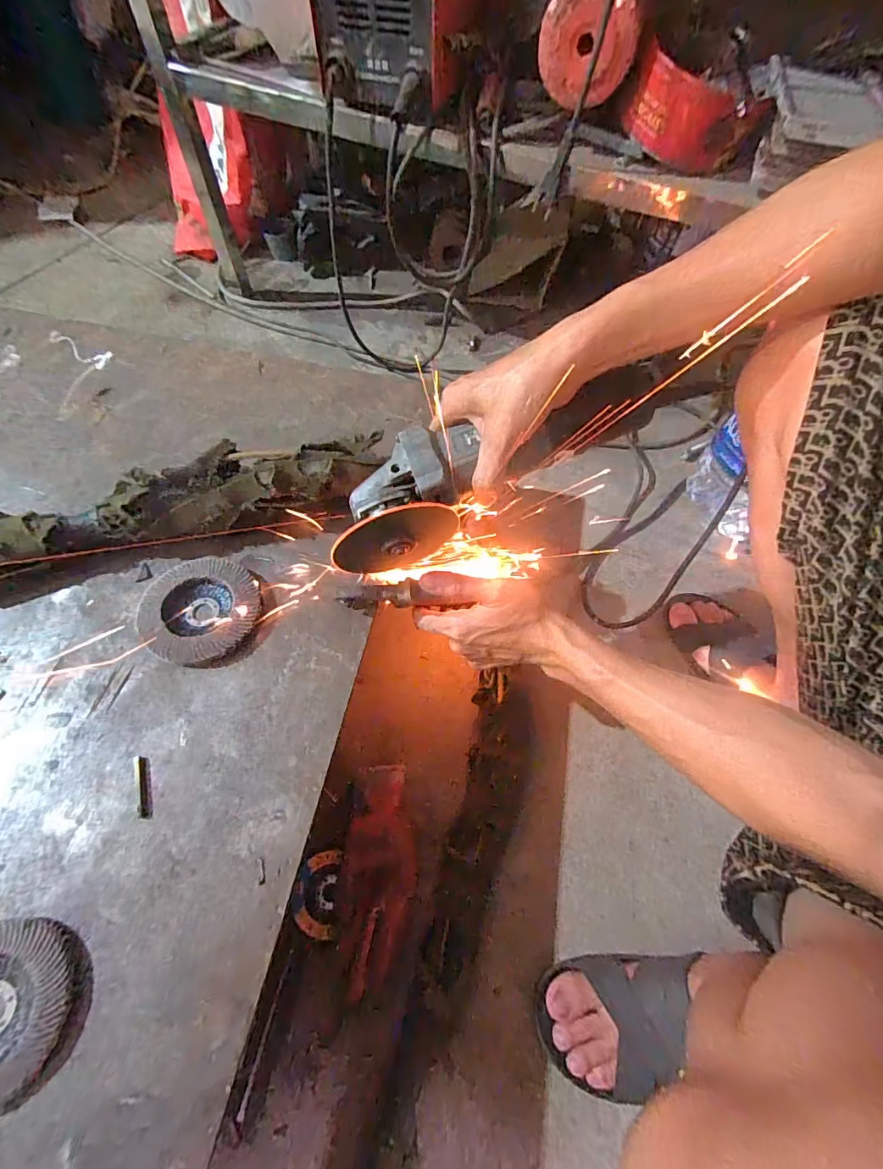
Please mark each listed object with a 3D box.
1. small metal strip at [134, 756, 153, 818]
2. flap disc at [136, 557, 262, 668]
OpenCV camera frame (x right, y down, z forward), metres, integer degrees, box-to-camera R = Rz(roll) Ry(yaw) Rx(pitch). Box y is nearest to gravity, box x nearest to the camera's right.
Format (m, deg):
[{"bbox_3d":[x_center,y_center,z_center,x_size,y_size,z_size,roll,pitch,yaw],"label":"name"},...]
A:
[{"bbox_3d":[-0.216,0.145,0.347,0.009,0.004,0.046,-18,63,-13],"label":"small metal strip"},{"bbox_3d":[-0.206,0.020,0.412,0.097,0.013,0.097,1,61,-2],"label":"flap disc"}]

